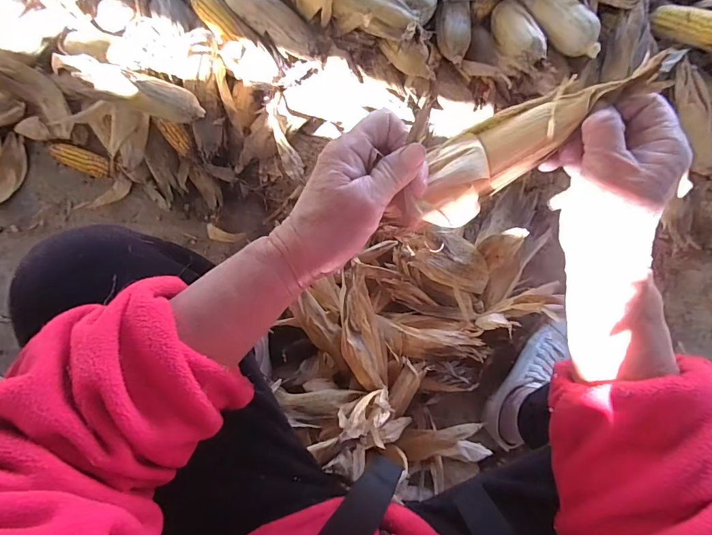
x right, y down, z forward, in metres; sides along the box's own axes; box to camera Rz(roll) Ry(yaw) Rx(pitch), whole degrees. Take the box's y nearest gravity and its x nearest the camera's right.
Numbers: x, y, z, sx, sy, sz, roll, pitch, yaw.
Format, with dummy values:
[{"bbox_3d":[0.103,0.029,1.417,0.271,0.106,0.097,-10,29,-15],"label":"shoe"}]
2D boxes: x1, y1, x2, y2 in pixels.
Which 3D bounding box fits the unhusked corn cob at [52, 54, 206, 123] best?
[{"bbox_3d":[-0.411,-0.309,0.707,0.329,0.069,0.067,17,83,5],"label":"unhusked corn cob"}]

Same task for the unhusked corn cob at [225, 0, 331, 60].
[{"bbox_3d":[-0.148,-0.424,0.697,0.225,0.049,0.060,36,85,7],"label":"unhusked corn cob"}]

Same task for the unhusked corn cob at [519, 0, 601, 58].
[{"bbox_3d":[0.329,-0.404,0.666,0.062,0.048,0.176,-24,66,0],"label":"unhusked corn cob"}]

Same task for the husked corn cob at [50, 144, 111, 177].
[{"bbox_3d":[-0.535,-0.209,0.804,0.150,0.040,0.042,25,84,6],"label":"husked corn cob"}]

